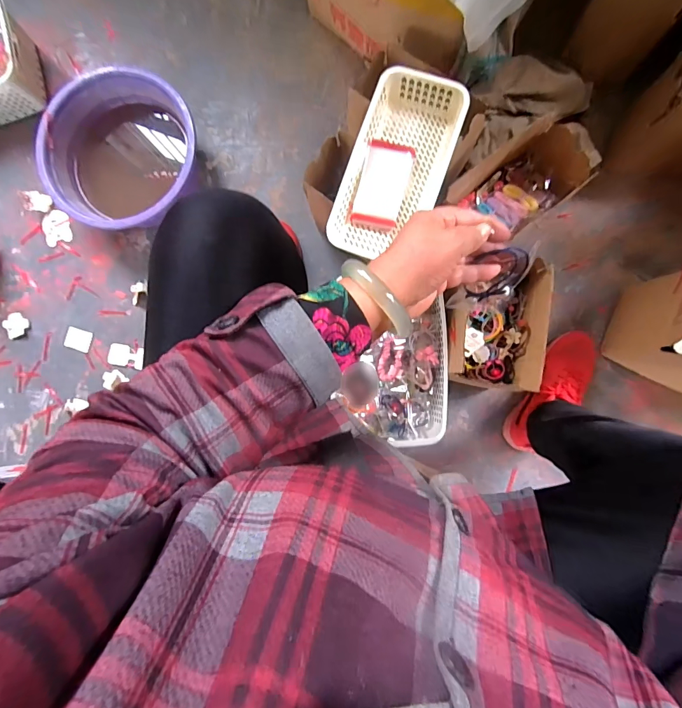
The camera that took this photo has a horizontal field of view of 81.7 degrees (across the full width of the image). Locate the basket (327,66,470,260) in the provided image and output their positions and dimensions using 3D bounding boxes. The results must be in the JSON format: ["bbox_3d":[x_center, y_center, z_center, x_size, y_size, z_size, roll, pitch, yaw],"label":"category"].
[{"bbox_3d":[0.083,-0.266,0.571,0.130,0.051,0.256,20,90,6],"label":"basket"}]

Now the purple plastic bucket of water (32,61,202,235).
[{"bbox_3d":[-0.405,-0.381,0.751,0.276,0.119,0.252,0,88,6],"label":"purple plastic bucket of water"}]

